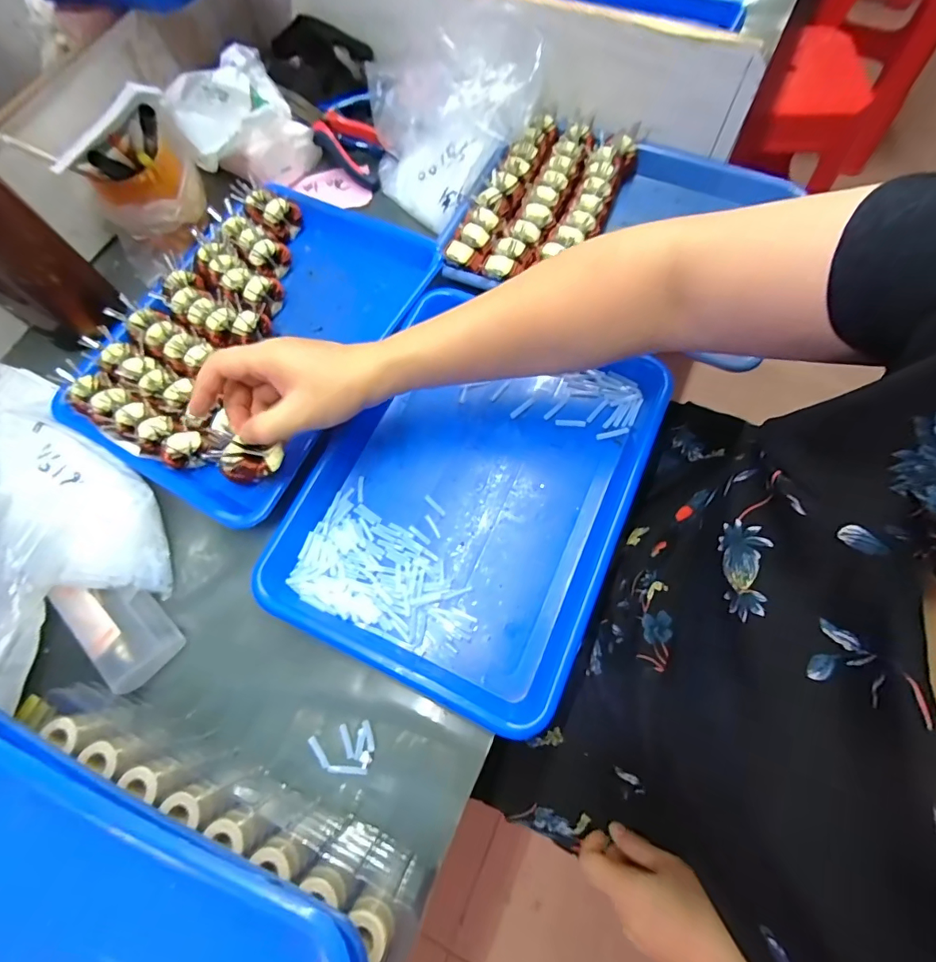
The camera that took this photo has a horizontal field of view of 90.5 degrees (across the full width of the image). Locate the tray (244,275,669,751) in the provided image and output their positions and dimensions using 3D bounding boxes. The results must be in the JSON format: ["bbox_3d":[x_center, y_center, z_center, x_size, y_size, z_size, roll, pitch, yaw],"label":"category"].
[{"bbox_3d":[0.002,-0.001,0.386,0.260,0.043,0.316,23,72,10],"label":"tray"}]

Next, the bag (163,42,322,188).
[{"bbox_3d":[-0.243,-0.386,0.504,0.126,0.099,0.085,-33,72,-10],"label":"bag"}]

